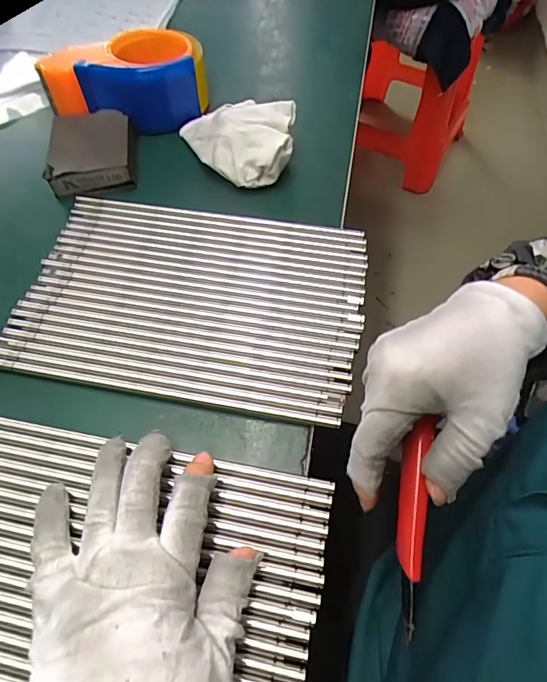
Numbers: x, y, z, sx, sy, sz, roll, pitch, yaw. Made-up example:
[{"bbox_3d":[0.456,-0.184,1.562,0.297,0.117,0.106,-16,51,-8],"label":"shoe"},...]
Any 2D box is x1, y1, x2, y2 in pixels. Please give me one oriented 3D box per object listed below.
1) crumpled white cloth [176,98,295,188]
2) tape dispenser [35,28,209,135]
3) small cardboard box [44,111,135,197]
[{"bbox_3d":[-0.029,-0.184,0.399,0.080,0.042,0.107,-39,67,-20],"label":"crumpled white cloth"},{"bbox_3d":[-0.138,-0.249,0.427,0.145,0.063,0.080,-8,60,-5],"label":"tape dispenser"},{"bbox_3d":[-0.164,-0.171,0.402,0.073,0.024,0.085,-8,60,-5],"label":"small cardboard box"}]

